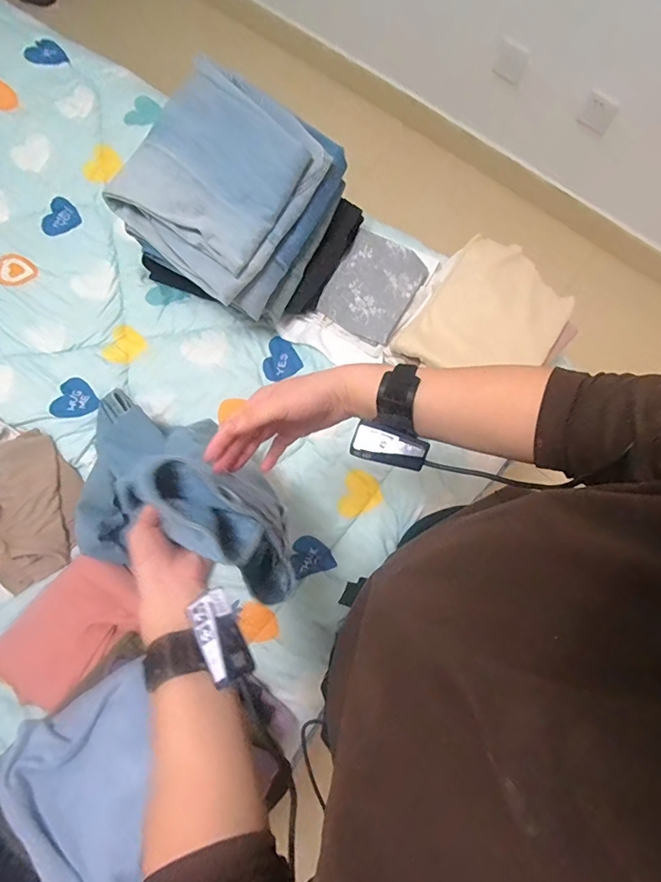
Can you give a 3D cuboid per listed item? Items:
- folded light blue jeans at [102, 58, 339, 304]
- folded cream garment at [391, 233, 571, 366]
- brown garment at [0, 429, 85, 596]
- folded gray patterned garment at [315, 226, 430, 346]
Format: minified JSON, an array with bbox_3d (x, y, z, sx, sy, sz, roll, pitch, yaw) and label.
[{"bbox_3d":[-0.171,-0.403,0.727,0.246,0.102,0.284,34,80,7],"label":"folded light blue jeans"},{"bbox_3d":[0.283,-0.215,0.831,0.234,0.033,0.282,39,81,8],"label":"folded cream garment"},{"bbox_3d":[-0.553,0.122,0.841,0.201,0.045,0.248,-37,80,-7],"label":"brown garment"},{"bbox_3d":[0.081,-0.291,0.879,0.156,0.039,0.184,31,80,7],"label":"folded gray patterned garment"}]

